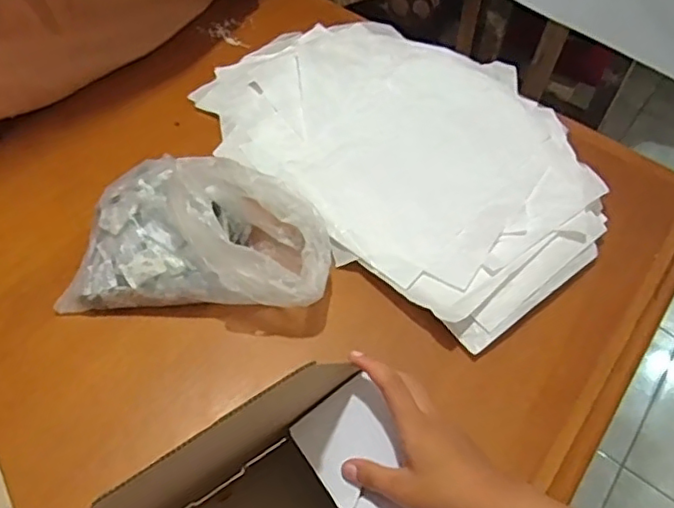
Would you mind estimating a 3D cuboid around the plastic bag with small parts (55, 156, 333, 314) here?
[{"bbox_3d":[-0.139,-0.025,0.633,0.266,0.122,0.149,5,54,-1],"label":"plastic bag with small parts"}]

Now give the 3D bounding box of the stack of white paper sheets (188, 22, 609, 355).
[{"bbox_3d":[0.088,-0.149,0.787,0.389,0.042,0.528,-36,64,-26],"label":"stack of white paper sheets"}]

